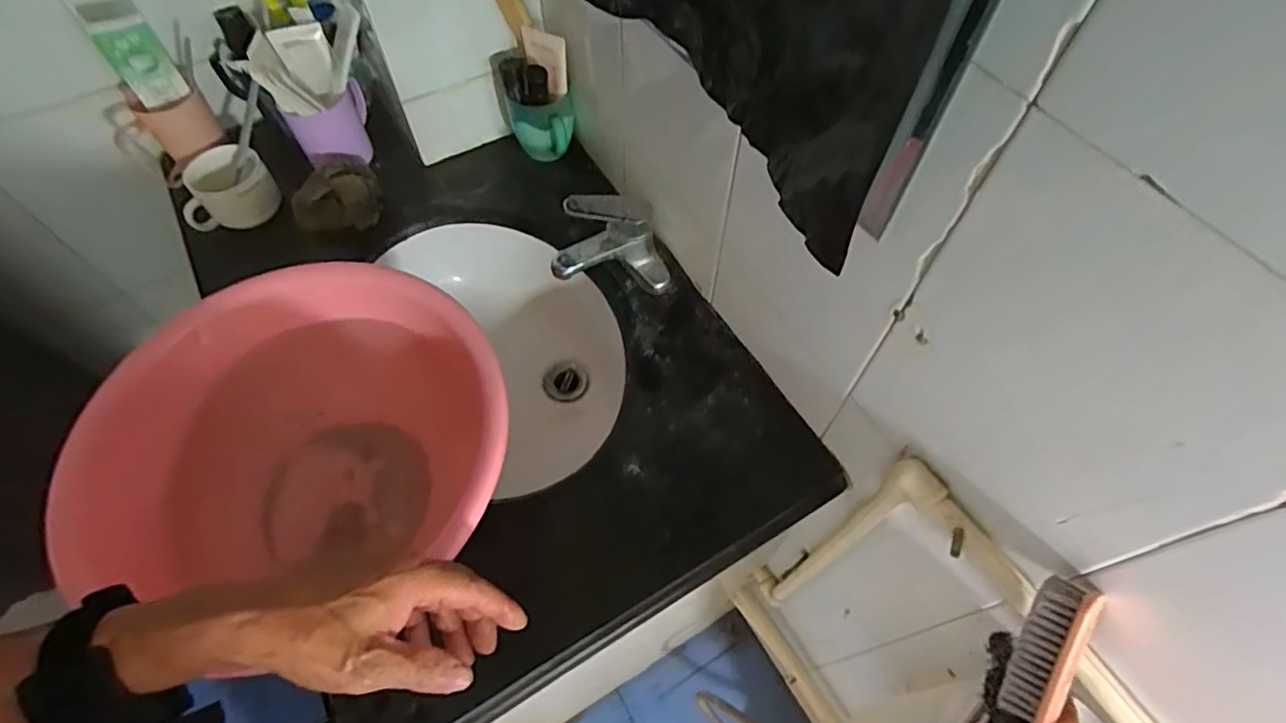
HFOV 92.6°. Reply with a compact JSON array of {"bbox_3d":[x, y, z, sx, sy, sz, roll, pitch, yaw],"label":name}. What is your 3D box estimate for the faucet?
[{"bbox_3d":[-0.039,-0.136,0.716,0.134,0.086,0.075,-4,59,-2],"label":"faucet"}]

